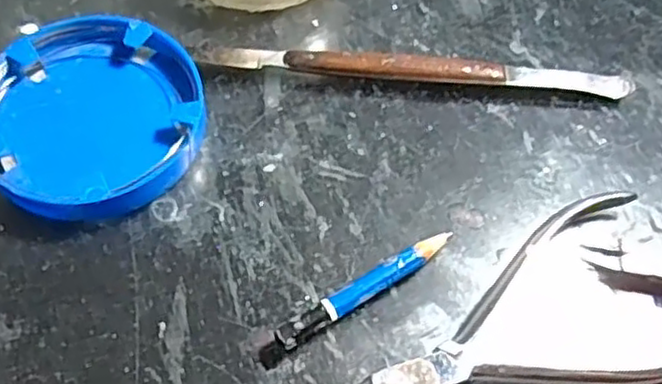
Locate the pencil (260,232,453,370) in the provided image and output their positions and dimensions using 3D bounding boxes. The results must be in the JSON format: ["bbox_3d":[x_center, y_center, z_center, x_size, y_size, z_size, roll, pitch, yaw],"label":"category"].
[{"bbox_3d":[0.009,0.033,0.226,0.071,0.011,0.008,-30,66,-16],"label":"pencil"}]

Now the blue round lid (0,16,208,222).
[{"bbox_3d":[-0.086,-0.028,0.252,0.079,0.017,0.076,1,62,-1],"label":"blue round lid"}]

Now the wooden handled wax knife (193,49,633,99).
[{"bbox_3d":[0.033,-0.046,0.269,0.163,0.011,0.012,3,62,0],"label":"wooden handled wax knife"}]

